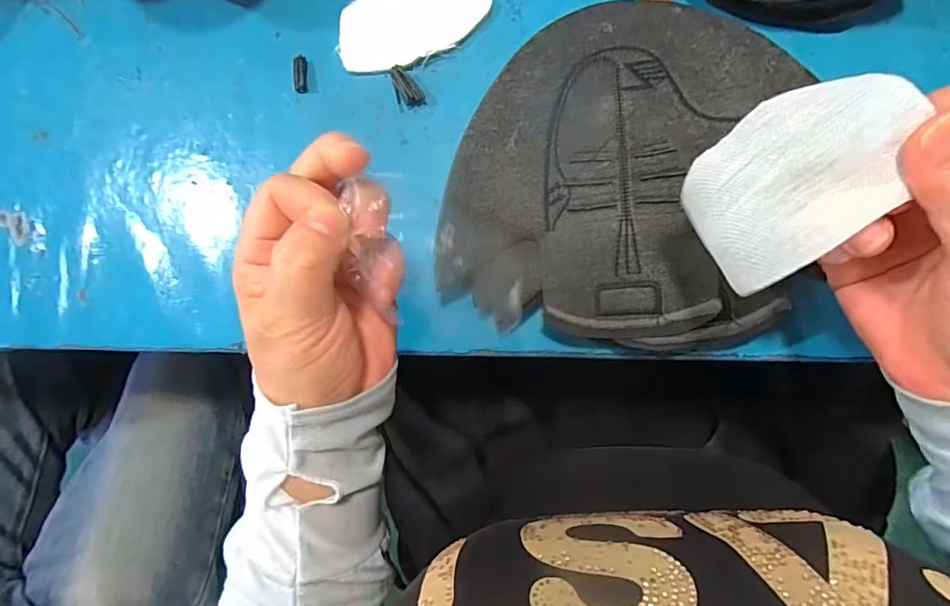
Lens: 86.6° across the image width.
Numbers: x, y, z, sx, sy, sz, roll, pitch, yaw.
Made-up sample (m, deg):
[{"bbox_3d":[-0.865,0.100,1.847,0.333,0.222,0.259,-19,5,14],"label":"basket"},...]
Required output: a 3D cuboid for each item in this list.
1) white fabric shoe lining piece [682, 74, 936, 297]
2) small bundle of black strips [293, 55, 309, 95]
[{"bbox_3d":[0.113,-0.045,0.180,0.075,0.009,0.053,-43,72,33],"label":"white fabric shoe lining piece"},{"bbox_3d":[-0.113,-0.148,0.326,0.009,0.006,0.024,-2,87,7],"label":"small bundle of black strips"}]

